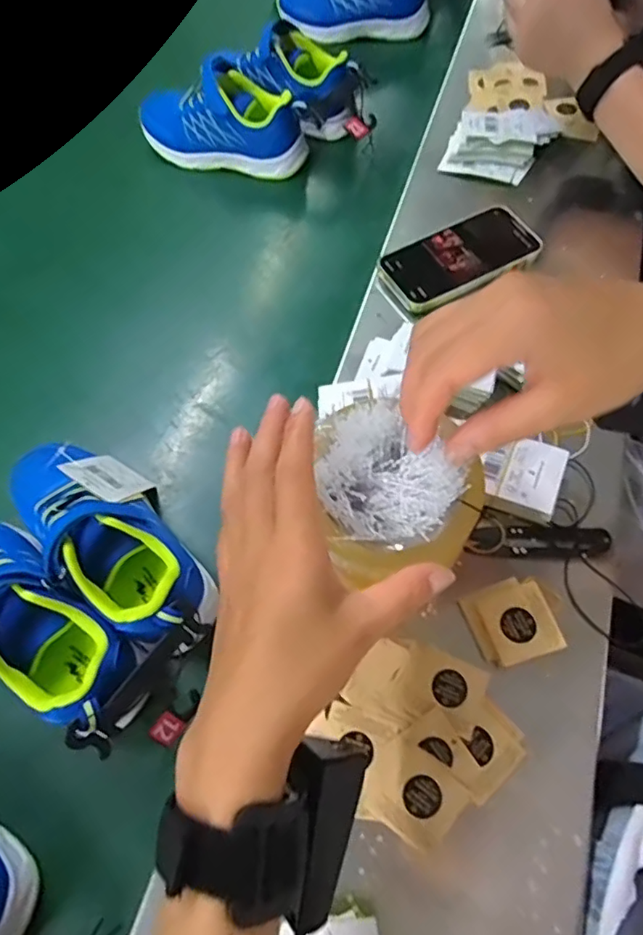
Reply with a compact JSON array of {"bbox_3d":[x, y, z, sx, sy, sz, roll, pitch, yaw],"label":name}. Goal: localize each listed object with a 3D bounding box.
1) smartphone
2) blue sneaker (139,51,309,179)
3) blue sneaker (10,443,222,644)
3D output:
[{"bbox_3d":[0.133,-0.200,0.530,0.150,0.019,0.078,-25,58,-12],"label":"smartphone"},{"bbox_3d":[-0.118,-0.410,0.638,0.202,0.091,0.090,13,59,12],"label":"blue sneaker"},{"bbox_3d":[-0.159,0.048,0.404,0.075,0.068,0.200,-38,62,-19],"label":"blue sneaker"}]

